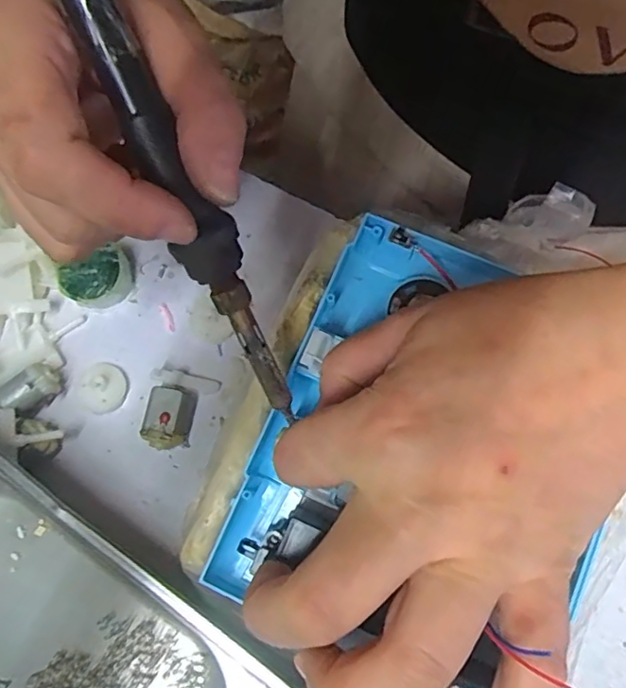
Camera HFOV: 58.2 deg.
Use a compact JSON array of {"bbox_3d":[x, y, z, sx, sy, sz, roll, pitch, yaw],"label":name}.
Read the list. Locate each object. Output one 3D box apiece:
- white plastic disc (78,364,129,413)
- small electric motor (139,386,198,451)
[{"bbox_3d":[-0.100,0.020,0.267,0.021,0.007,0.024,14,77,5],"label":"white plastic disc"},{"bbox_3d":[-0.067,0.034,0.259,0.019,0.014,0.029,8,77,3],"label":"small electric motor"}]

